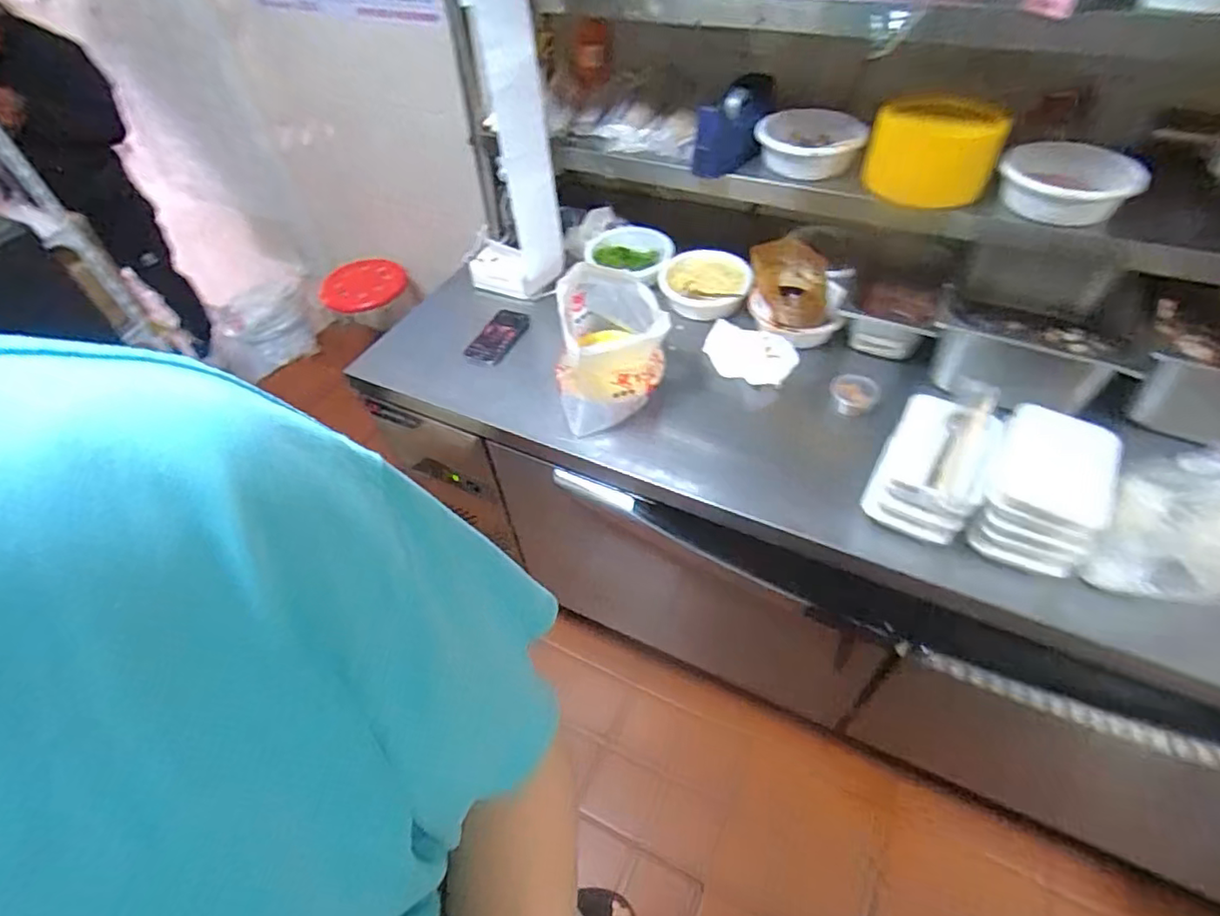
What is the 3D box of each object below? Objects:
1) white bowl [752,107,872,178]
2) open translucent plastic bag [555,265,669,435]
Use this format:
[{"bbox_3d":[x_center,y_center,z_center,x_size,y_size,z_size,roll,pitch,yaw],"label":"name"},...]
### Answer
[{"bbox_3d":[0.335,-0.528,1.019,0.168,0.057,0.165,-2,49,3],"label":"white bowl"},{"bbox_3d":[-0.004,-0.186,0.962,0.163,0.156,0.205,-8,49,-2],"label":"open translucent plastic bag"}]

